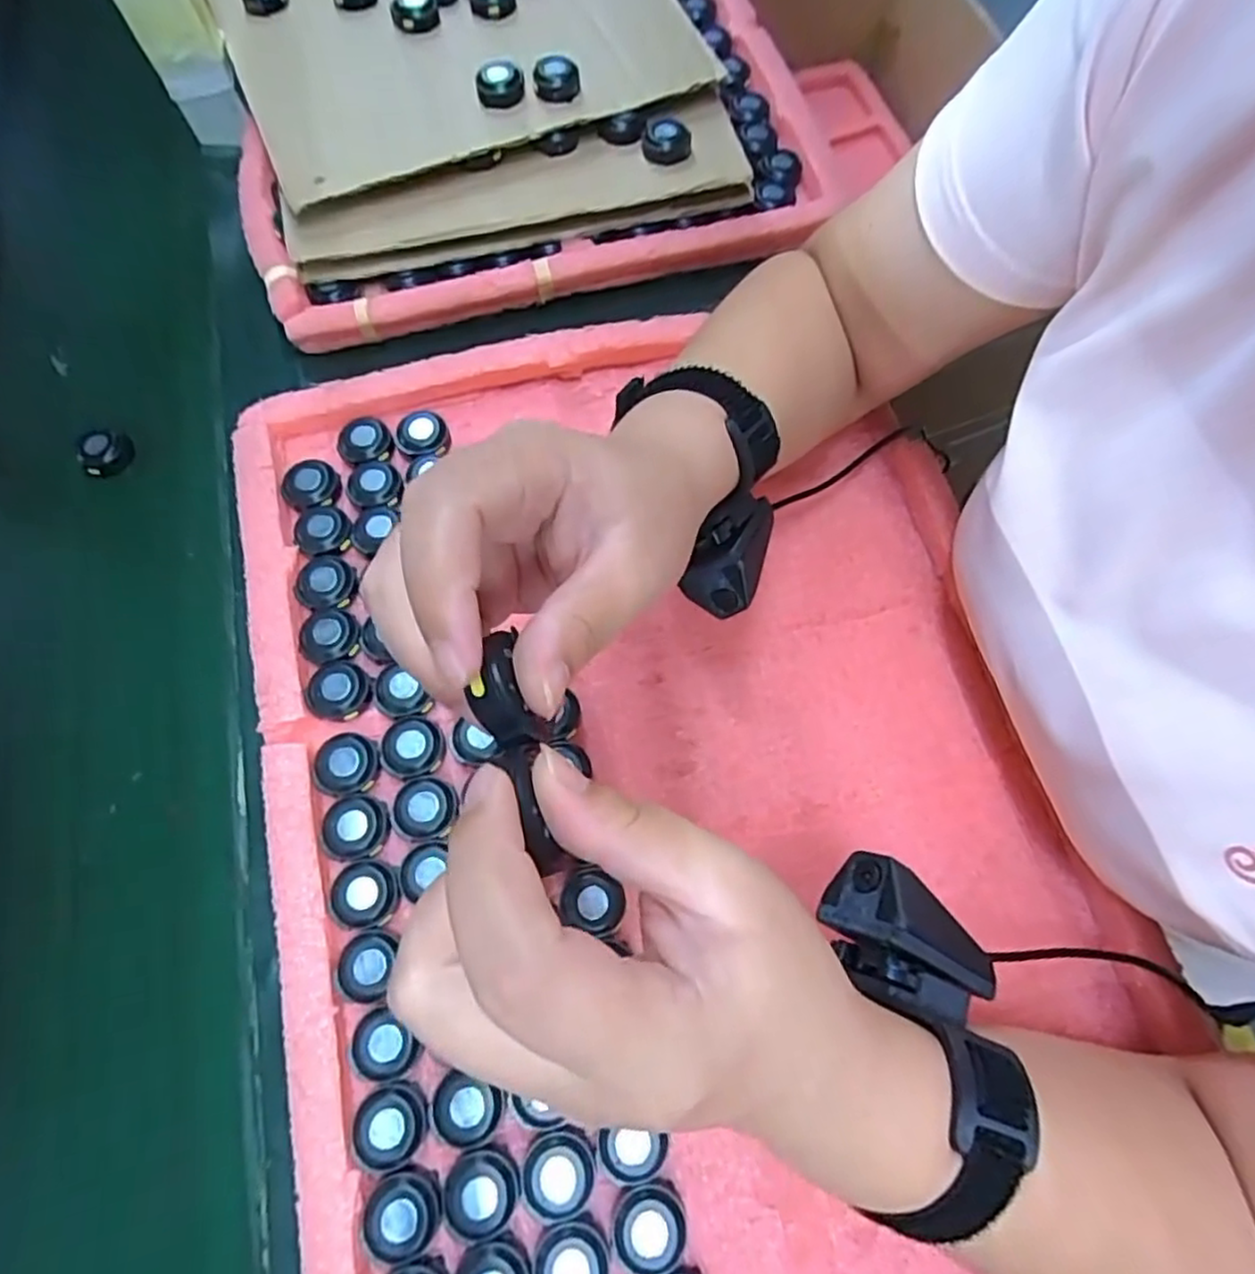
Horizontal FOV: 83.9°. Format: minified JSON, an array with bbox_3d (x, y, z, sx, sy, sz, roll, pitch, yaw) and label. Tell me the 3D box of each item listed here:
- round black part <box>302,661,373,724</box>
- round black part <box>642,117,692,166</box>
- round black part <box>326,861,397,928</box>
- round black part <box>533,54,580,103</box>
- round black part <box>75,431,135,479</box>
[{"bbox_3d":[-0.145,0.027,0.349,0.034,0.010,0.029,25,73,11],"label":"round black part"},{"bbox_3d":[0.024,-0.319,0.445,0.030,0.010,0.036,-7,70,0],"label":"round black part"},{"bbox_3d":[-0.120,0.117,0.316,0.027,0.011,0.029,-1,70,2],"label":"round black part"},{"bbox_3d":[-0.045,-0.354,0.443,0.029,0.009,0.030,-7,70,-1],"label":"round black part"},{"bbox_3d":[-0.322,-0.113,0.430,0.026,0.021,0.021,-21,70,-6],"label":"round black part"}]

